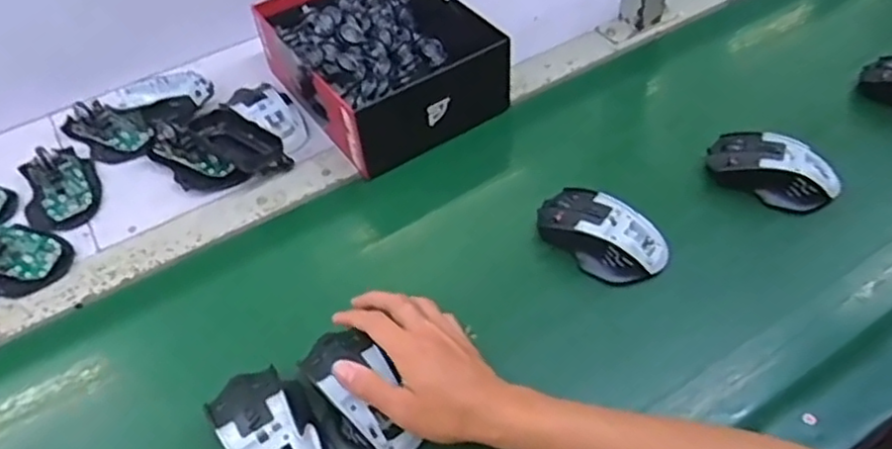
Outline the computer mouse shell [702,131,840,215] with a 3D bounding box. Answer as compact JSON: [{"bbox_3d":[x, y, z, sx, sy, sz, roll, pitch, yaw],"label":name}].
[{"bbox_3d":[0.309,-0.054,0.628,0.116,0.033,0.060,23,56,23],"label":"computer mouse shell"}]

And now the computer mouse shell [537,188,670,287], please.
[{"bbox_3d":[0.137,0.007,0.592,0.115,0.034,0.066,24,56,24],"label":"computer mouse shell"}]

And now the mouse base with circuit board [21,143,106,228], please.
[{"bbox_3d":[-0.395,-0.040,0.686,0.069,0.023,0.103,-20,51,-11],"label":"mouse base with circuit board"}]

